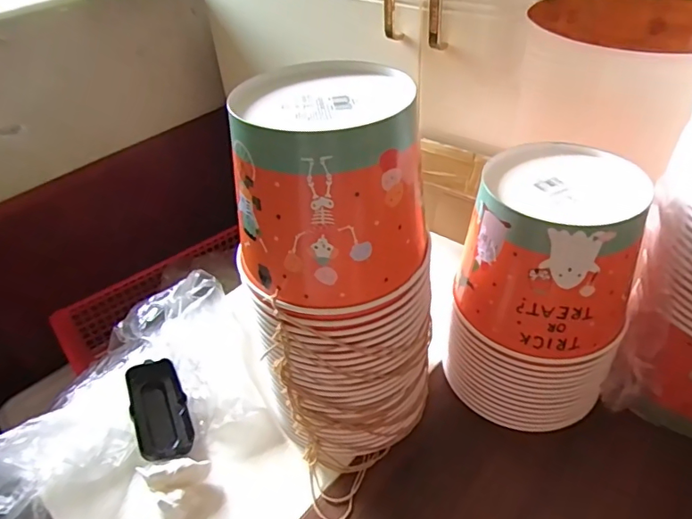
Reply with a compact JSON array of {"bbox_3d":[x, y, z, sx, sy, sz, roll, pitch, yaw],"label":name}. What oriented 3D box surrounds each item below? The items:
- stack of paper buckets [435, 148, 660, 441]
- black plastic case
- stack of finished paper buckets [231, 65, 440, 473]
[{"bbox_3d":[0.187,0.030,0.487,0.144,0.228,0.153,14,44,22],"label":"stack of paper buckets"},{"bbox_3d":[-0.189,0.153,0.522,0.050,0.034,0.102,-21,42,-19],"label":"black plastic case"},{"bbox_3d":[0.000,0.020,0.448,0.142,0.319,0.162,-2,40,3],"label":"stack of finished paper buckets"}]

